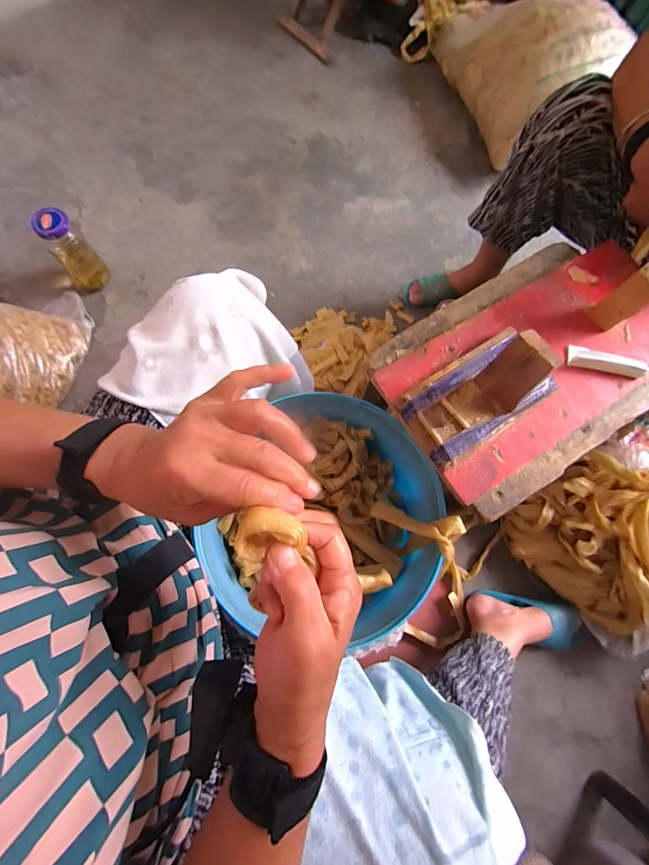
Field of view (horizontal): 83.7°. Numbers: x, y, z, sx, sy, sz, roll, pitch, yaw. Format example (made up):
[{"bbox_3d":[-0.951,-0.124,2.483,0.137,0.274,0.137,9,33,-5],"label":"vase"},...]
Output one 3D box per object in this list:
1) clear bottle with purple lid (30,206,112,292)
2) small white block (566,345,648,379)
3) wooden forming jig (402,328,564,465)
[{"bbox_3d":[-0.587,-0.412,0.849,0.094,0.185,0.079,-37,81,-9],"label":"clear bottle with purple lid"},{"bbox_3d":[0.320,-0.080,0.410,0.087,0.021,0.023,12,77,1],"label":"small white block"},{"bbox_3d":[0.159,-0.043,0.357,0.156,0.097,0.084,-34,80,-9],"label":"wooden forming jig"}]

